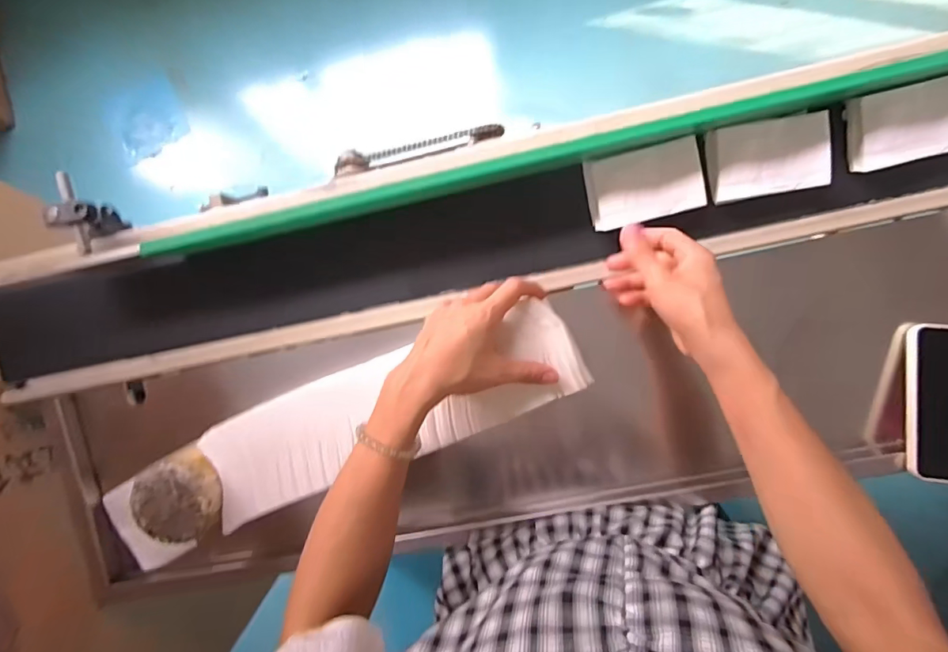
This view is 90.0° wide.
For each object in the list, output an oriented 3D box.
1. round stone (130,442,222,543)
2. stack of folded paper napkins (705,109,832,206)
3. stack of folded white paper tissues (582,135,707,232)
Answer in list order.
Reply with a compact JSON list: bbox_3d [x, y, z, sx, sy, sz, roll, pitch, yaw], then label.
[{"bbox_3d":[-0.285,0.166,0.458,0.075,0.028,0.081,0,92,3],"label":"round stone"},{"bbox_3d":[0.287,-0.163,0.463,0.105,0.026,0.068,-9,91,3],"label":"stack of folded paper napkins"},{"bbox_3d":[0.170,-0.140,0.473,0.104,0.032,0.068,-11,91,3],"label":"stack of folded white paper tissues"}]

